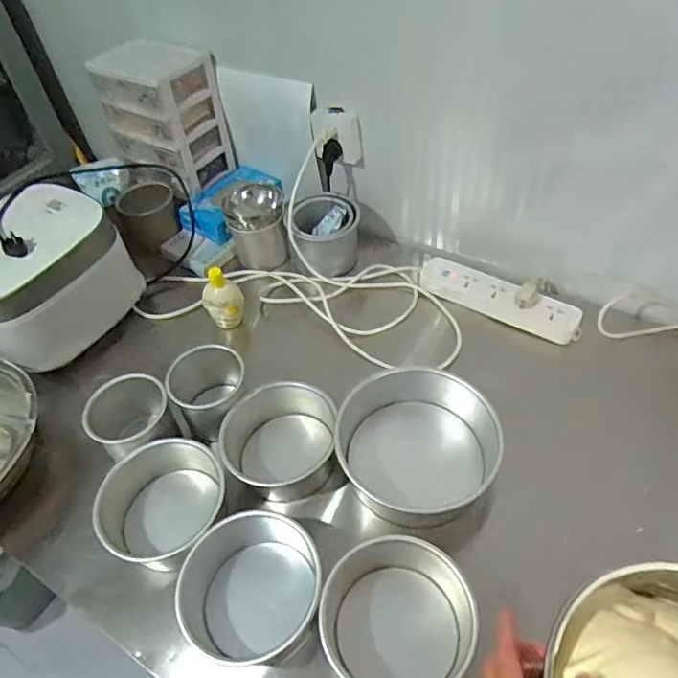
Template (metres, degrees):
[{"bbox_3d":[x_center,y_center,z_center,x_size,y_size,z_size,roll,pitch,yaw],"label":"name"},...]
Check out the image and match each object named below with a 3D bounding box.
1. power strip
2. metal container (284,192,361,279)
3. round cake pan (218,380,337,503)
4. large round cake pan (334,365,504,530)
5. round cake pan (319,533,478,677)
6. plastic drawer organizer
[{"bbox_3d":[0.262,-0.066,0.916,0.274,0.040,0.069,27,58,26],"label":"power strip"},{"bbox_3d":[-0.027,-0.188,1.003,0.135,0.108,0.110,-8,49,0],"label":"metal container"},{"bbox_3d":[-0.082,0.140,0.755,0.157,0.073,0.141,-11,49,-2],"label":"round cake pan"},{"bbox_3d":[0.094,0.135,0.727,0.184,0.085,0.177,-3,49,4],"label":"large round cake pan"},{"bbox_3d":[0.064,0.310,0.598,0.154,0.075,0.158,-3,49,4],"label":"round cake pan"},{"bbox_3d":[-0.339,-0.426,1.064,0.201,0.226,0.159,28,58,27],"label":"plastic drawer organizer"}]

